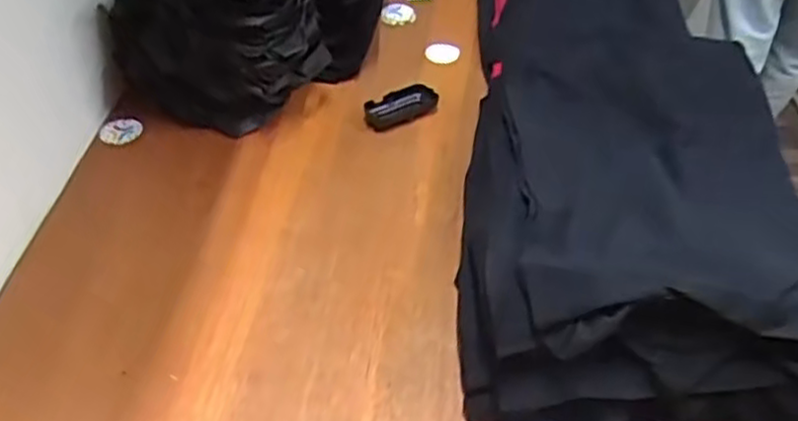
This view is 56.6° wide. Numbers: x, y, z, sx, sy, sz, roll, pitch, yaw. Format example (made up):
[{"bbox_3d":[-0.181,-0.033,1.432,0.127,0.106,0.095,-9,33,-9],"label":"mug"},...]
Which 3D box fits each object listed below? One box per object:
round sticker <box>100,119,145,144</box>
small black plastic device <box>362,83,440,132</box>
[{"bbox_3d":[-0.393,-0.113,1.052,0.057,0.011,0.044,-11,45,-13],"label":"round sticker"},{"bbox_3d":[-0.001,-0.152,1.083,0.114,0.019,0.059,-20,47,-21],"label":"small black plastic device"}]

